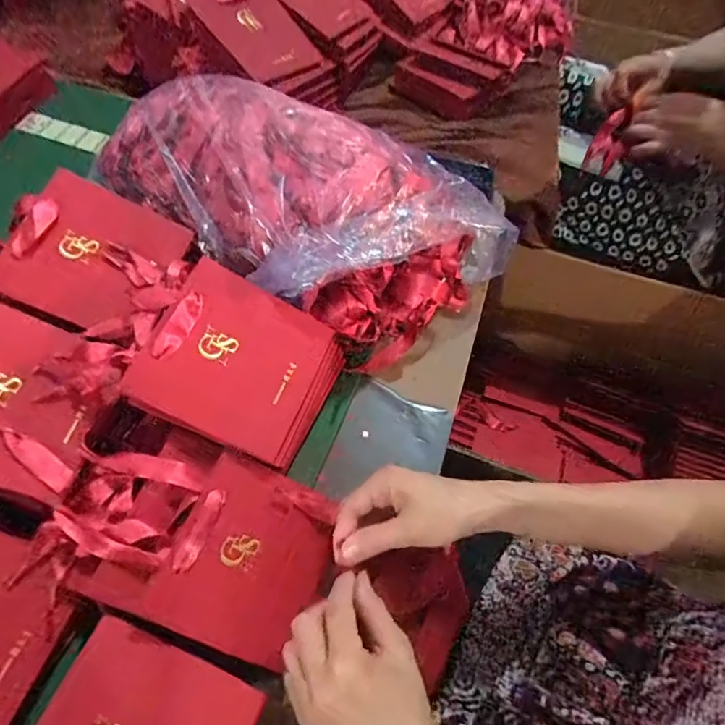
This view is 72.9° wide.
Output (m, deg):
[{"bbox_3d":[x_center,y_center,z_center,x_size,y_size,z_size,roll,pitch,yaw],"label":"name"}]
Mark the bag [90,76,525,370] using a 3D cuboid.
[{"bbox_3d":[-0.065,-0.174,0.559,0.404,0.164,0.240,35,64,16],"label":"bag"}]

